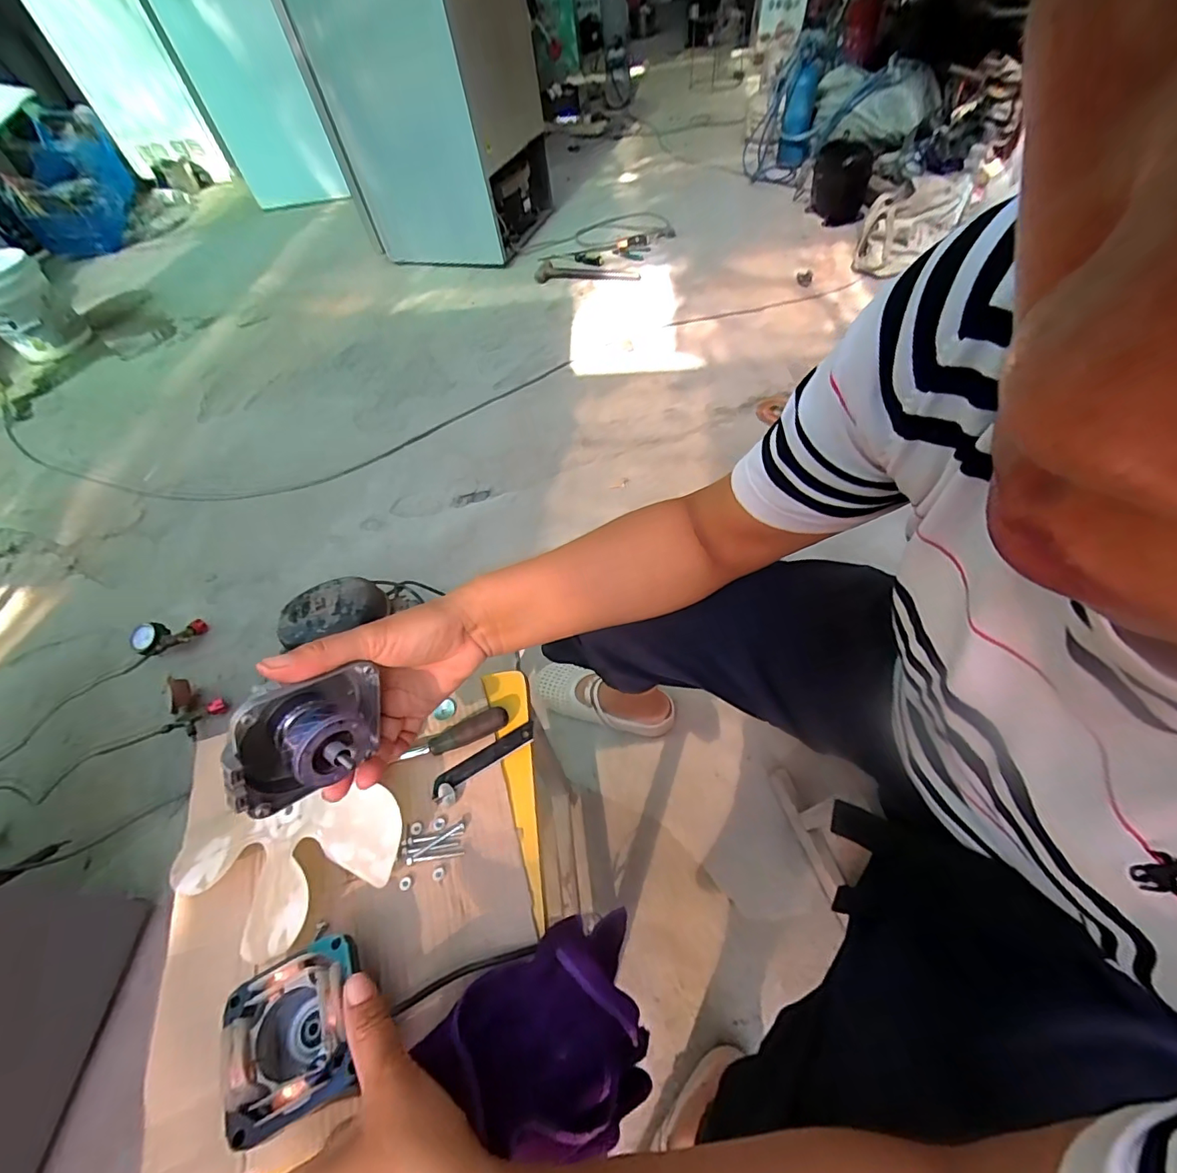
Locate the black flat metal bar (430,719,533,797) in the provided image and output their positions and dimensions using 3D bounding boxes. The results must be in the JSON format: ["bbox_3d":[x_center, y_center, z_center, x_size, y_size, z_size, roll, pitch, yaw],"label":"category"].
[{"bbox_3d":[-0.091,0.150,0.439,0.098,0.006,0.018,-29,60,-14],"label":"black flat metal bar"}]

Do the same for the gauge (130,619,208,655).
[{"bbox_3d":[-0.872,0.105,1.042,0.133,0.039,0.084,-10,55,-24],"label":"gauge"}]

